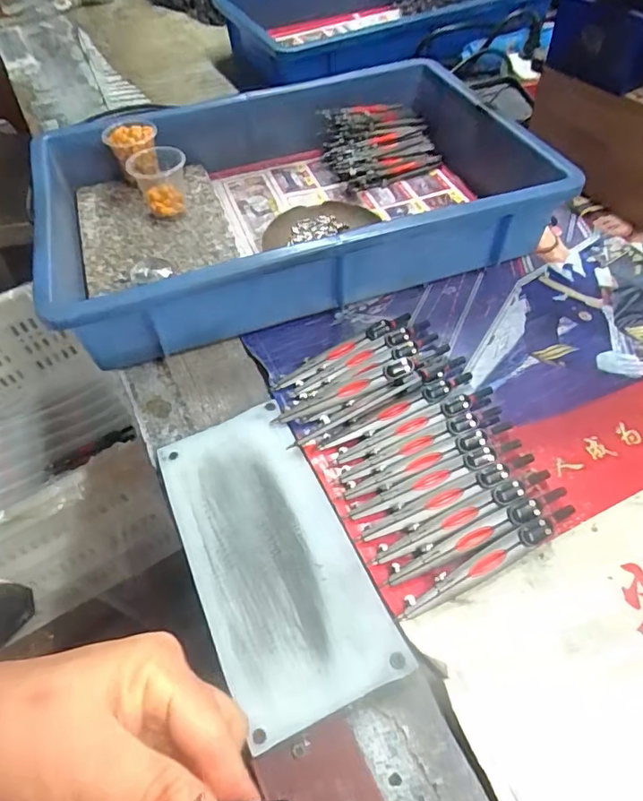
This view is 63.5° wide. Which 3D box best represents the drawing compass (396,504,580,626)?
[{"bbox_3d":[0.101,0.094,0.308,0.129,0.007,0.014,-24,55,-16],"label":"drawing compass"}]

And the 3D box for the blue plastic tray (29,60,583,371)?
[{"bbox_3d":[-0.031,-0.205,0.500,0.425,0.080,0.303,-17,54,-11],"label":"blue plastic tray"}]

